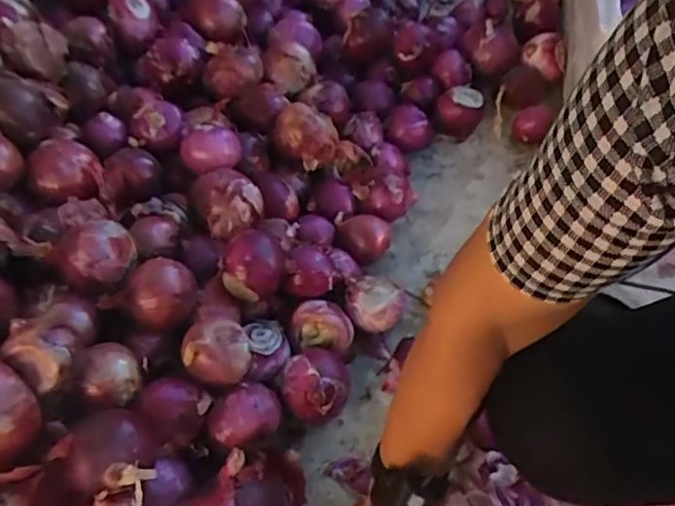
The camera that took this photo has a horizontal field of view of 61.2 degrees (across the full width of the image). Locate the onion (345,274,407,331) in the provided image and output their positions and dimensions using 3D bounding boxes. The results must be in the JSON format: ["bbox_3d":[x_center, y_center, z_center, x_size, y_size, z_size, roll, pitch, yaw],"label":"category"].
[{"bbox_3d":[0.057,0.075,0.835,0.079,0.069,0.081,-3,51,3],"label":"onion"}]

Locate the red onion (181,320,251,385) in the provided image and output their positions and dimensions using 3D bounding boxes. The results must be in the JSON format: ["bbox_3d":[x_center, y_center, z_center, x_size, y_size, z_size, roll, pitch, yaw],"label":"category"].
[{"bbox_3d":[-0.147,0.123,0.706,0.070,0.077,0.081,-12,53,-4],"label":"red onion"}]

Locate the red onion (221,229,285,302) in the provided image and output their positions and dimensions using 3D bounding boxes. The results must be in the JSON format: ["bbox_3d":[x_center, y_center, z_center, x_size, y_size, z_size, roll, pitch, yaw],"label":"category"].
[{"bbox_3d":[-0.107,0.019,0.758,0.068,0.083,0.087,32,62,26],"label":"red onion"}]

